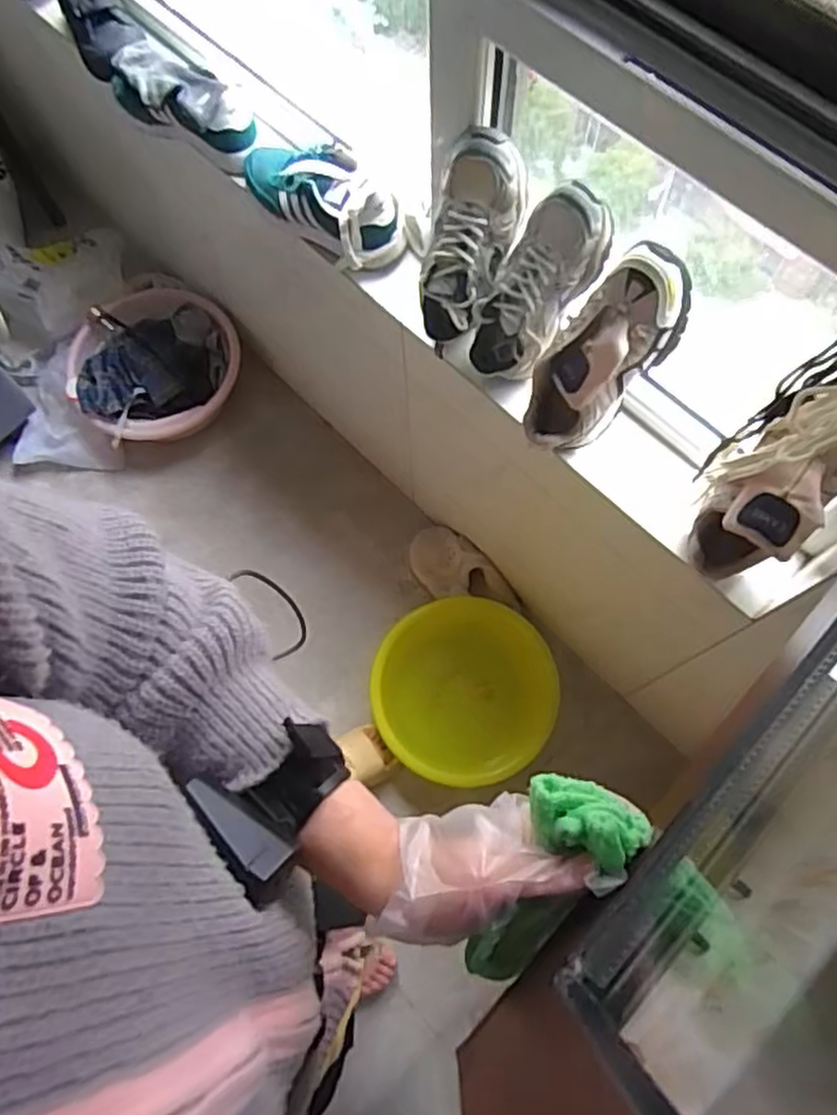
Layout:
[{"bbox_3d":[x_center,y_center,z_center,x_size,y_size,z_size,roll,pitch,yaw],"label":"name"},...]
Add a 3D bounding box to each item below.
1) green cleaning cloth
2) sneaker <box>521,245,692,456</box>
[{"bbox_3d":[0.082,0.126,0.342,0.060,0.023,0.034,22,73,9],"label":"green cleaning cloth"},{"bbox_3d":[0.219,-0.233,0.827,0.098,0.248,0.109,43,37,15],"label":"sneaker"}]

